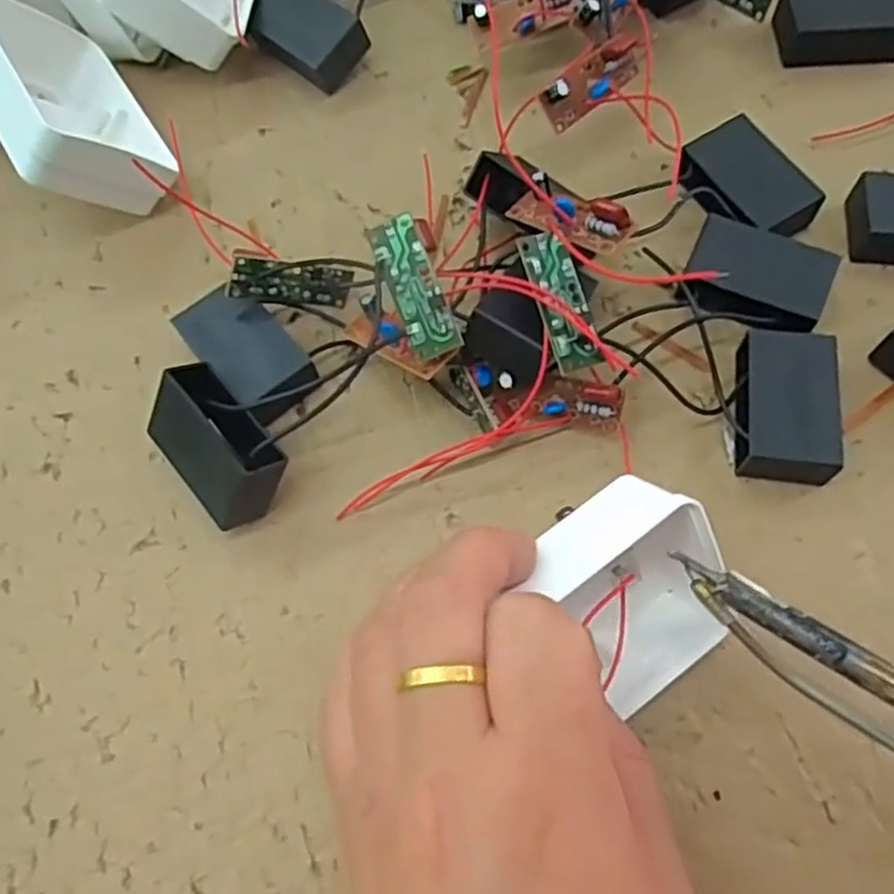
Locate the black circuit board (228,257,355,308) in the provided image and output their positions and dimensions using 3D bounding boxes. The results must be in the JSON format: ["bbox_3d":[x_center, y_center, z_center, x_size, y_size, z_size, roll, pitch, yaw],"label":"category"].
[{"bbox_3d":[-0.055,-0.057,0.267,0.042,0.016,0.004,0,37,-32],"label":"black circuit board"}]

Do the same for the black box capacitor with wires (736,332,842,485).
[{"bbox_3d":[0.112,-0.014,0.251,0.028,0.017,0.049,5,68,5],"label":"black box capacitor with wires"}]

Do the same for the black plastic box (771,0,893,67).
[{"bbox_3d":[0.165,-0.178,0.317,0.049,0.019,0.029,3,68,4],"label":"black plastic box"}]

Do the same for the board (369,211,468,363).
[{"bbox_3d":[-0.010,-0.050,0.236,0.014,0.006,0.044,-23,91,-7],"label":"board"}]

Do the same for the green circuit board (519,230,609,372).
[{"bbox_3d":[0.036,-0.045,0.236,0.016,0.005,0.044,-17,86,-4],"label":"green circuit board"}]

